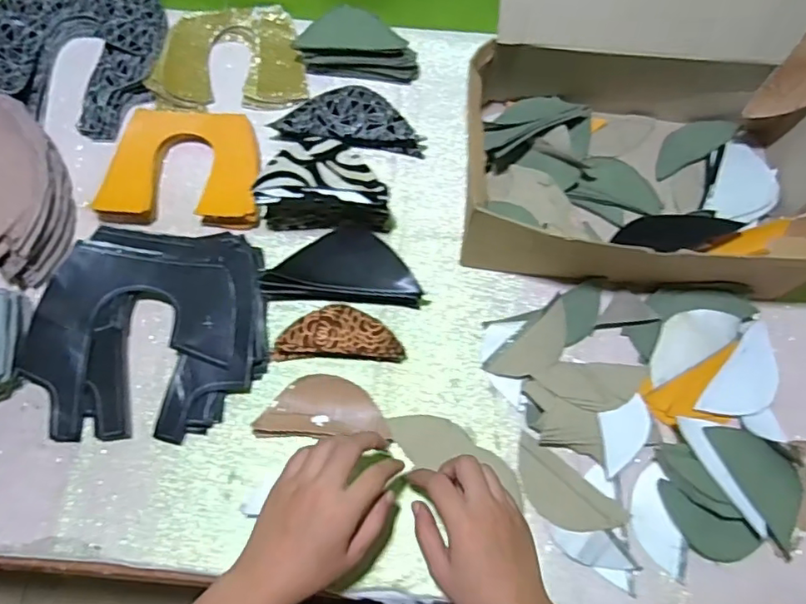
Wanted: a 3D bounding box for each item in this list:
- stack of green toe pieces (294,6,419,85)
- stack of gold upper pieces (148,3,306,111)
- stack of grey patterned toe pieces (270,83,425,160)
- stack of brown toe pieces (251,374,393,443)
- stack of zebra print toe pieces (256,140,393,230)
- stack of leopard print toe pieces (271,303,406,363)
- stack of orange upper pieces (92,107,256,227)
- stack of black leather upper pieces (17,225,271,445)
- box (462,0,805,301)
[{"bbox_3d":[-0.048,-0.286,0.636,0.133,0.049,0.055,5,69,2],"label":"stack of green toe pieces"},{"bbox_3d":[-0.193,-0.276,0.641,0.159,0.034,0.135,-2,73,-1],"label":"stack of gold upper pieces"},{"bbox_3d":[-0.056,-0.200,0.619,0.157,0.029,0.074,3,73,0],"label":"stack of grey patterned toe pieces"},{"bbox_3d":[-0.071,0.095,0.515,0.119,0.014,0.054,3,73,1],"label":"stack of brown toe pieces"},{"bbox_3d":[-0.074,-0.109,0.557,0.125,0.081,0.063,0,69,-2],"label":"stack of zebra print toe pieces"},{"bbox_3d":[-0.060,0.029,0.534,0.118,0.019,0.049,1,73,0],"label":"stack of leopard print toe pieces"},{"bbox_3d":[-0.224,-0.136,0.585,0.154,0.024,0.119,1,73,0],"label":"stack of orange upper pieces"},{"bbox_3d":[-0.228,0.027,0.524,0.199,0.025,0.187,1,73,0],"label":"stack of black leather upper pieces"},{"bbox_3d":[0.237,-0.207,0.503,0.333,0.252,0.321,10,69,4],"label":"box"}]

